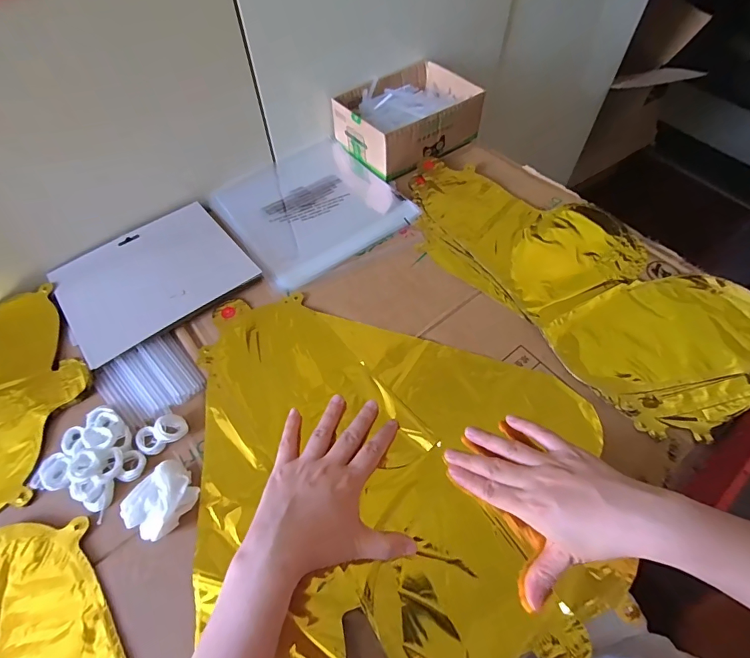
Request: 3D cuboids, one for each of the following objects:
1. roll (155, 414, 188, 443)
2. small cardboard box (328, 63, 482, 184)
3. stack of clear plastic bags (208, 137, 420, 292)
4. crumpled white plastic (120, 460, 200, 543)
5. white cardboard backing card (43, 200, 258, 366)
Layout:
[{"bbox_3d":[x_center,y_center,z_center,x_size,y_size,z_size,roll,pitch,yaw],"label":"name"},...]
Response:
[{"bbox_3d":[-0.184,0.089,0.374,0.024,0.014,0.023,0,57,0],"label":"roll"},{"bbox_3d":[0.044,-0.311,0.606,0.189,0.062,0.147,-35,63,-20],"label":"small cardboard box"},{"bbox_3d":[-0.089,-0.173,0.553,0.211,0.008,0.228,-32,62,-19],"label":"stack of clear plastic bags"},{"bbox_3d":[-0.173,0.139,0.338,0.044,0.022,0.053,28,61,18],"label":"crumpled white plastic"},{"bbox_3d":[-0.255,-0.063,0.478,0.191,0.011,0.155,-34,63,-20],"label":"white cardboard backing card"}]

